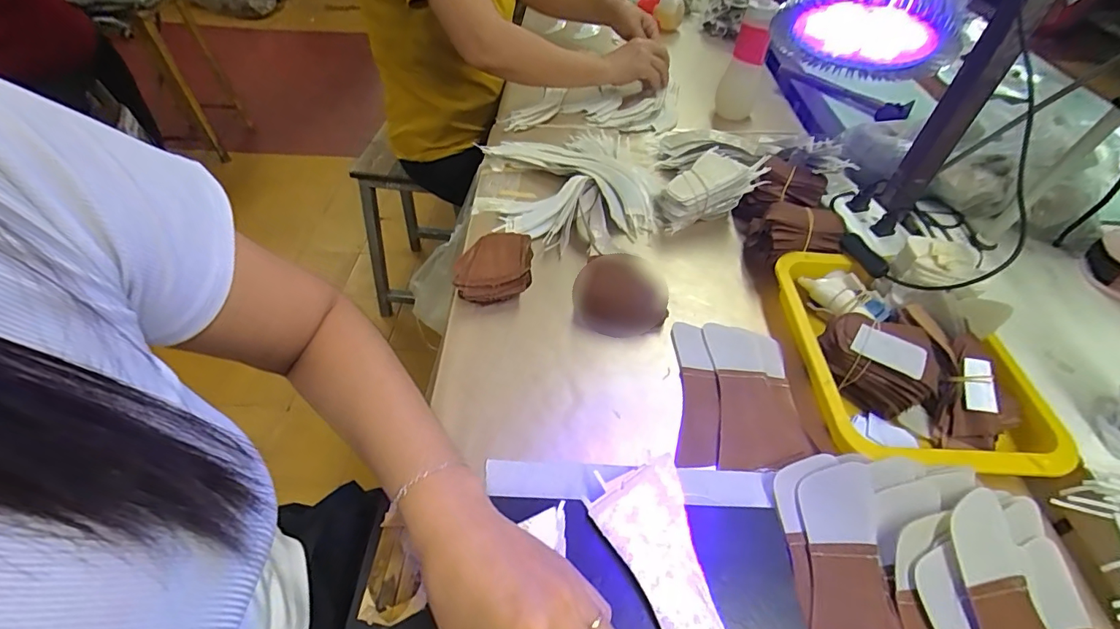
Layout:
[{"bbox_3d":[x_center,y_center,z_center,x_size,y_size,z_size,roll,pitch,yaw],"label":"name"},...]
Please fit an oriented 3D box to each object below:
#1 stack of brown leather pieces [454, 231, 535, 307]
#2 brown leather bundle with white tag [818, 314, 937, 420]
[{"bbox_3d":[-0.074,-0.052,0.551,0.088,0.038,0.091,-6,49,-7],"label":"stack of brown leather pieces"},{"bbox_3d":[0.295,0.042,0.458,0.096,0.067,0.064,32,55,24],"label":"brown leather bundle with white tag"}]

